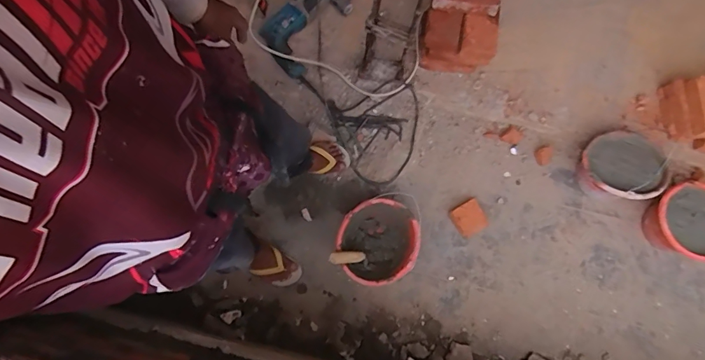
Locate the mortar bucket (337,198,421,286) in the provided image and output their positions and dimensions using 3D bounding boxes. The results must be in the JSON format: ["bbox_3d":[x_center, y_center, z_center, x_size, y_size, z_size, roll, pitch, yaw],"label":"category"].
[{"bbox_3d":[0.074,0.188,1.279,0.221,0.169,0.243,1,75,-3],"label":"mortar bucket"}]

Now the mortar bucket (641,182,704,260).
[{"bbox_3d":[1.057,0.131,1.331,0.229,0.164,0.223,1,75,-3],"label":"mortar bucket"}]

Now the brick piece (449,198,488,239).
[{"bbox_3d":[0.383,0.126,1.378,0.105,0.058,0.109,-33,79,-11],"label":"brick piece"}]

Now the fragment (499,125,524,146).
[{"bbox_3d":[0.554,-0.152,1.461,0.066,0.025,0.062,-42,81,-12],"label":"fragment"}]

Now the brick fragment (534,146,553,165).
[{"bbox_3d":[0.652,-0.084,1.432,0.066,0.026,0.057,-32,79,-11],"label":"brick fragment"}]

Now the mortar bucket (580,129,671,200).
[{"bbox_3d":[0.854,-0.037,1.366,0.230,0.180,0.215,1,75,-3],"label":"mortar bucket"}]

